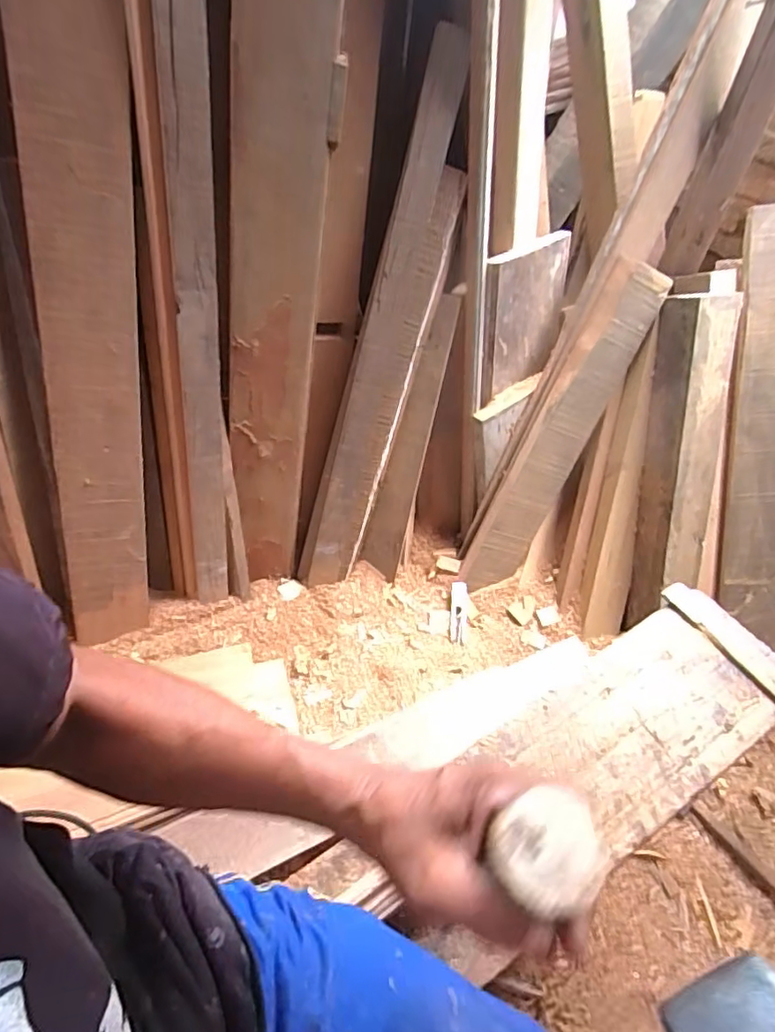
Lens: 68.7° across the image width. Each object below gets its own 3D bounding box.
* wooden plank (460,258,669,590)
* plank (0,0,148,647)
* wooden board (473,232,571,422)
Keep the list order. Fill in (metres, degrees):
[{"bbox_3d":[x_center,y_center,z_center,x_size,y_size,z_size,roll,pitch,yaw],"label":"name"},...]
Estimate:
[{"bbox_3d":[0.322,-0.134,1.089,0.112,0.660,0.023,19,21,-16],"label":"wooden plank"},{"bbox_3d":[-0.381,-0.195,0.726,0.116,0.882,0.037,-1,31,-21],"label":"plank"},{"bbox_3d":[0.245,-0.335,1.013,0.198,0.279,0.030,-23,41,-28],"label":"wooden board"}]

